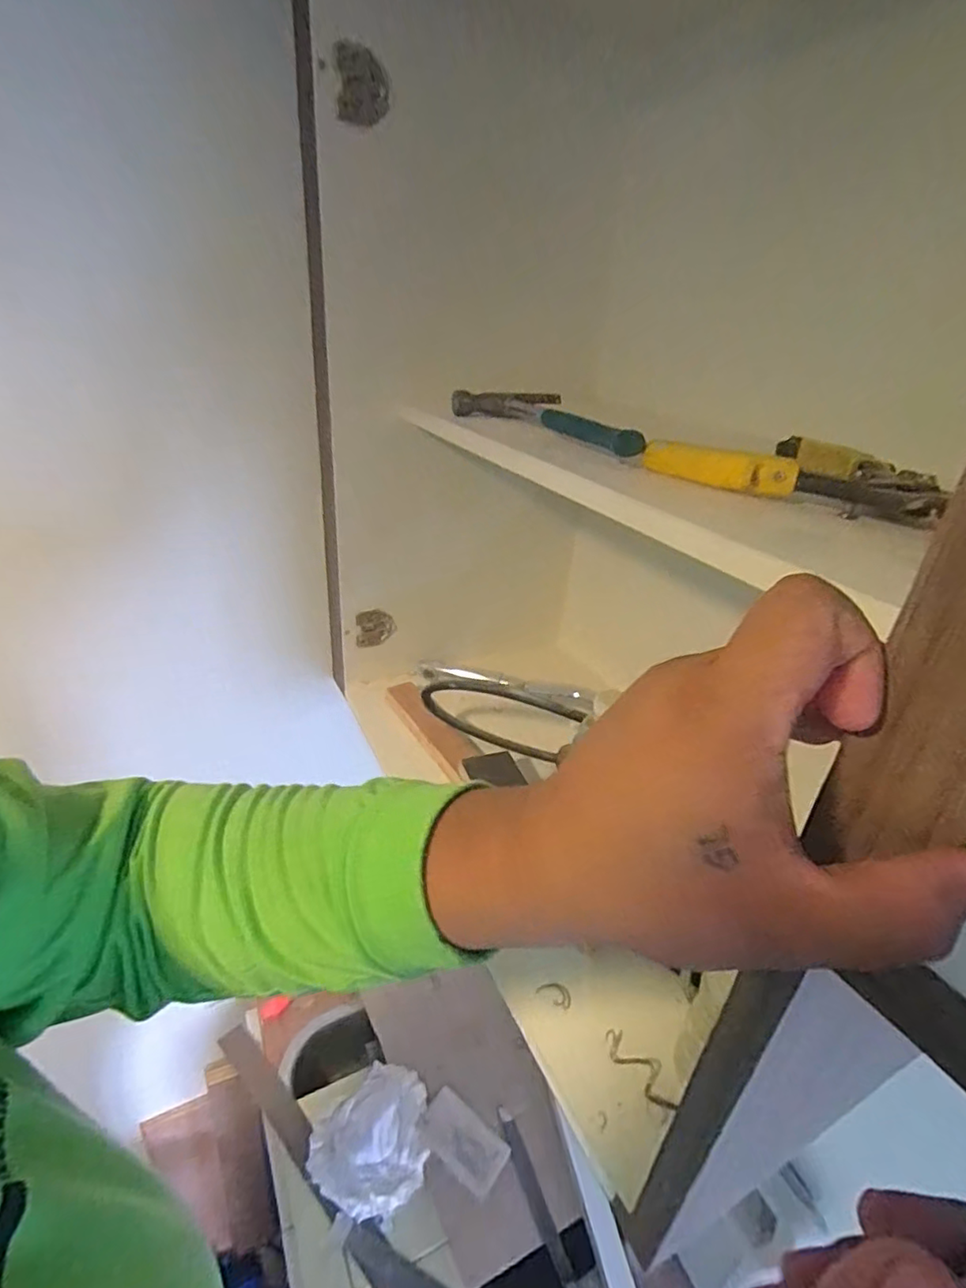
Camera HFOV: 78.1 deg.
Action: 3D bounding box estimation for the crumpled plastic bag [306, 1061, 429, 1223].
[{"bbox_3d":[-0.150,0.715,0.861,0.152,0.029,0.170,23,34,30],"label":"crumpled plastic bag"}]

